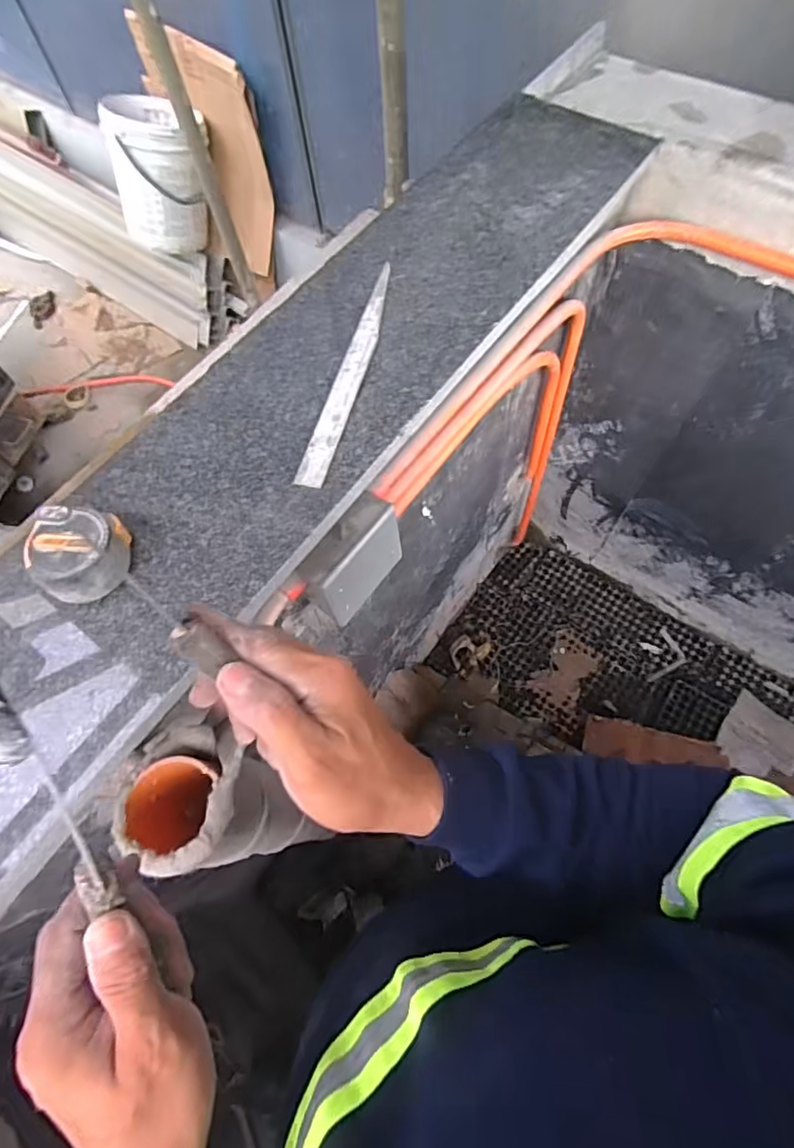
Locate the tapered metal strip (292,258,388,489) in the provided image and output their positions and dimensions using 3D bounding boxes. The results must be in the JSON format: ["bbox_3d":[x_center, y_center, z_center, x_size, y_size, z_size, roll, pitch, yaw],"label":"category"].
[{"bbox_3d":[-0.041,-0.199,0.526,0.024,0.004,0.273,13,67,9],"label":"tapered metal strip"}]

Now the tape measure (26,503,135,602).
[{"bbox_3d":[-0.250,-0.016,0.431,0.066,0.036,0.068,-1,66,3],"label":"tape measure"}]

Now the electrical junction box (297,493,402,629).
[{"bbox_3d":[-0.047,-0.014,0.593,0.039,0.112,0.121,33,72,16],"label":"electrical junction box"}]

